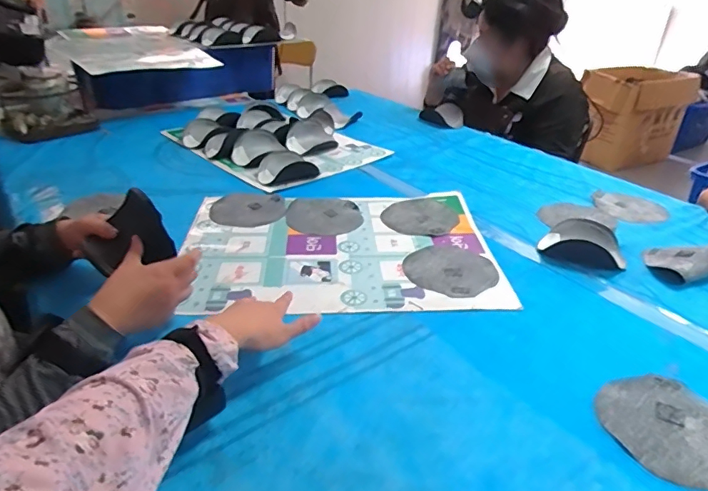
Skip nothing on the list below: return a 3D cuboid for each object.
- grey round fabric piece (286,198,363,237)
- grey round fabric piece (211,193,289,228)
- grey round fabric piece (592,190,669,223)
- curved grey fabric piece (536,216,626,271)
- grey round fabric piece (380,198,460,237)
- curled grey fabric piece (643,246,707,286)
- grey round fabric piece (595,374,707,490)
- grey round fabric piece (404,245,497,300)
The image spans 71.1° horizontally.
[{"bbox_3d":[-0.057,-0.057,0.948,0.139,0.012,0.142,1,29,-1],"label":"grey round fabric piece"},{"bbox_3d":[-0.208,-0.075,0.986,0.144,0.007,0.152,-1,31,-5],"label":"grey round fabric piece"},{"bbox_3d":[0.579,-0.082,1.038,0.135,0.009,0.113,10,32,14],"label":"grey round fabric piece"},{"bbox_3d":[0.398,-0.008,0.861,0.131,0.036,0.130,15,31,22],"label":"curved grey fabric piece"},{"bbox_3d":[0.130,-0.058,0.967,0.142,0.006,0.151,-3,30,2],"label":"grey round fabric piece"},{"bbox_3d":[0.557,0.021,0.829,0.144,0.033,0.094,-11,31,-21],"label":"curled grey fabric piece"},{"bbox_3d":[0.349,0.197,0.540,0.141,0.005,0.135,1,29,-1],"label":"grey round fabric piece"},{"bbox_3d":[0.155,0.041,0.800,0.145,0.006,0.137,1,29,-1],"label":"grey round fabric piece"}]

